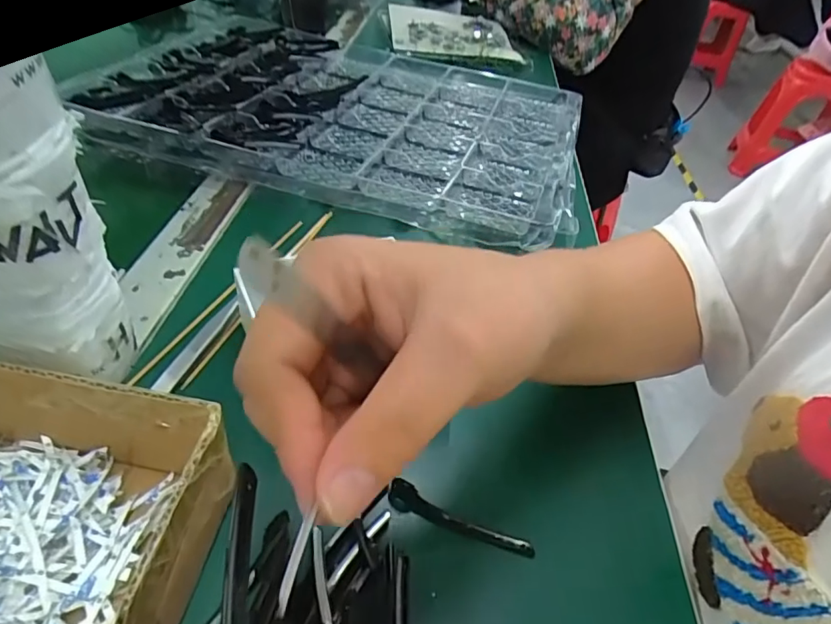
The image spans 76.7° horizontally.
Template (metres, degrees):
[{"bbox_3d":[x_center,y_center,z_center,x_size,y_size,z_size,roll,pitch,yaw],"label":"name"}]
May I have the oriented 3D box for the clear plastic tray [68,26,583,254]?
[{"bbox_3d":[-0.054,-0.197,0.528,0.434,0.048,0.326,17,43,11],"label":"clear plastic tray"}]

